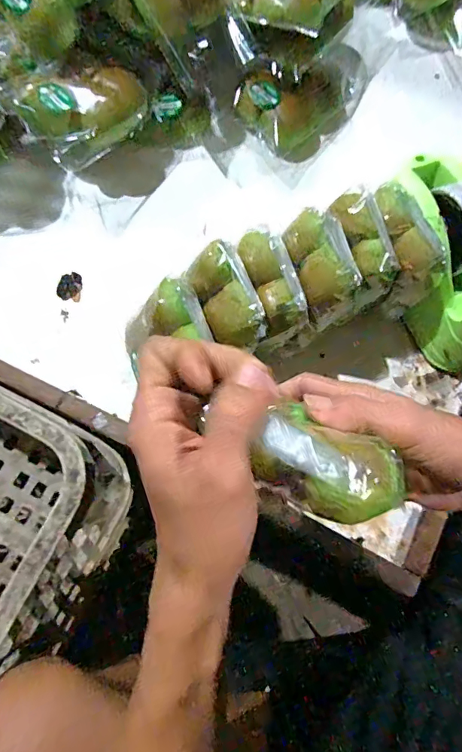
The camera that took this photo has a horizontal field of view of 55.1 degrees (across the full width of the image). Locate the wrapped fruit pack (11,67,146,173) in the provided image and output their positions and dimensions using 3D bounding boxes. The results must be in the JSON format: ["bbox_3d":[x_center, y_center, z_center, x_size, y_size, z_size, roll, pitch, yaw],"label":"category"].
[{"bbox_3d":[-0.158,-0.292,0.481,0.121,0.056,0.085,-45,124,-14],"label":"wrapped fruit pack"}]

